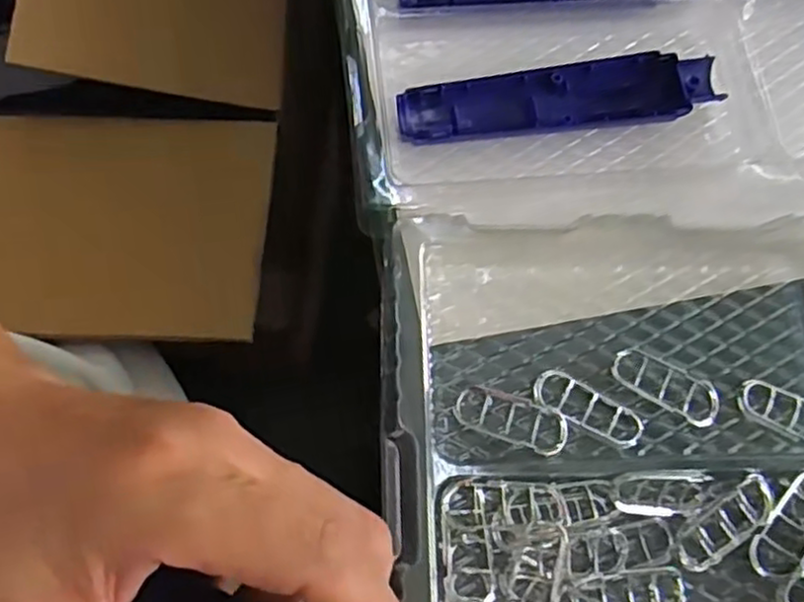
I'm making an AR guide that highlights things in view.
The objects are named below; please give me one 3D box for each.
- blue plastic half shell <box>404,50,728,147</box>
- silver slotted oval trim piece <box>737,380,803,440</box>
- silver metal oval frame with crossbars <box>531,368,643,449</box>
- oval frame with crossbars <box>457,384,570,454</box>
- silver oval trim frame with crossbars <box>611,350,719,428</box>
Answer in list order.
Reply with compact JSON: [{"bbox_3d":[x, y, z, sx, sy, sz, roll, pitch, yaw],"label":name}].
[{"bbox_3d":[0.082,-0.107,0.374,0.166,0.017,0.038,-4,73,-4],"label":"blue plastic half shell"},{"bbox_3d":[0.179,0.052,0.339,0.034,0.004,0.020,22,73,4],"label":"silver slotted oval trim piece"},{"bbox_3d":[0.087,0.051,0.331,0.053,0.010,0.020,27,73,6],"label":"silver metal oval frame with crossbars"},{"bbox_3d":[0.051,0.055,0.327,0.053,0.009,0.022,20,73,4],"label":"oval frame with crossbars"},{"bbox_3d":[0.126,0.041,0.338,0.052,0.008,0.021,27,73,6],"label":"silver oval trim frame with crossbars"}]

